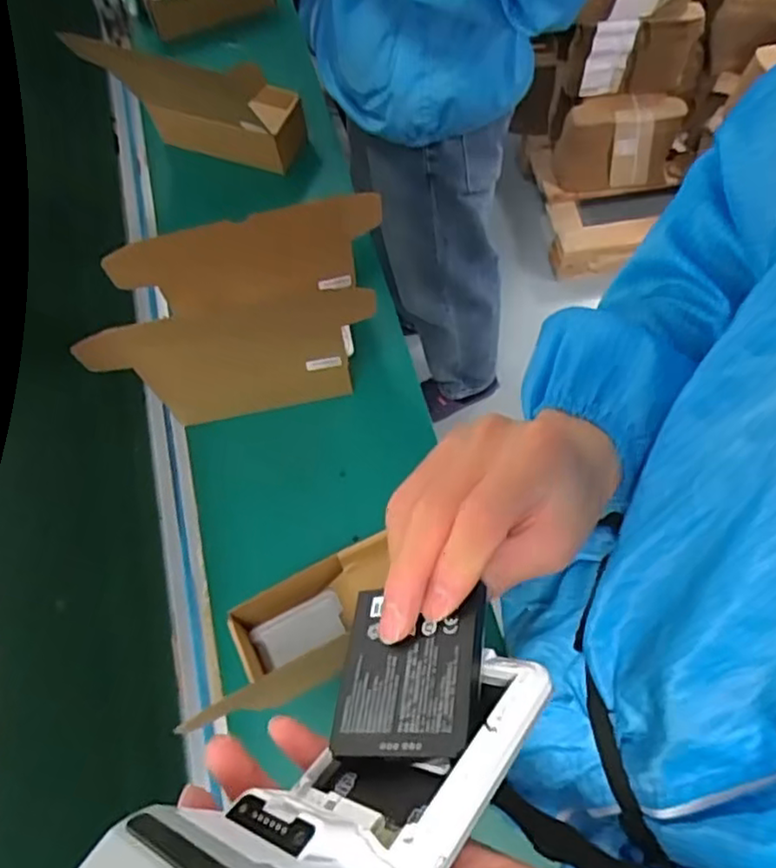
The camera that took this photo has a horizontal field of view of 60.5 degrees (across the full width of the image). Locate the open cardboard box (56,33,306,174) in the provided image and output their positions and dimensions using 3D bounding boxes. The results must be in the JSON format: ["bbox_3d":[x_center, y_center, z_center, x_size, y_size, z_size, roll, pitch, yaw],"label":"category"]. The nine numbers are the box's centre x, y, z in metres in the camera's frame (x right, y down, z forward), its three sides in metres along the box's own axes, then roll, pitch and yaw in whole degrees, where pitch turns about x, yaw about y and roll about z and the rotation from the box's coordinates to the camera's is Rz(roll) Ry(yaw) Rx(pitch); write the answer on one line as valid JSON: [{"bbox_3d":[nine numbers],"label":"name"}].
[{"bbox_3d":[-0.268,-0.488,0.957,0.266,0.191,0.108,9,64,7],"label":"open cardboard box"}]

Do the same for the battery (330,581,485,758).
[{"bbox_3d":[0.009,0.099,0.282,0.062,0.009,0.072,-12,46,23],"label":"battery"}]

